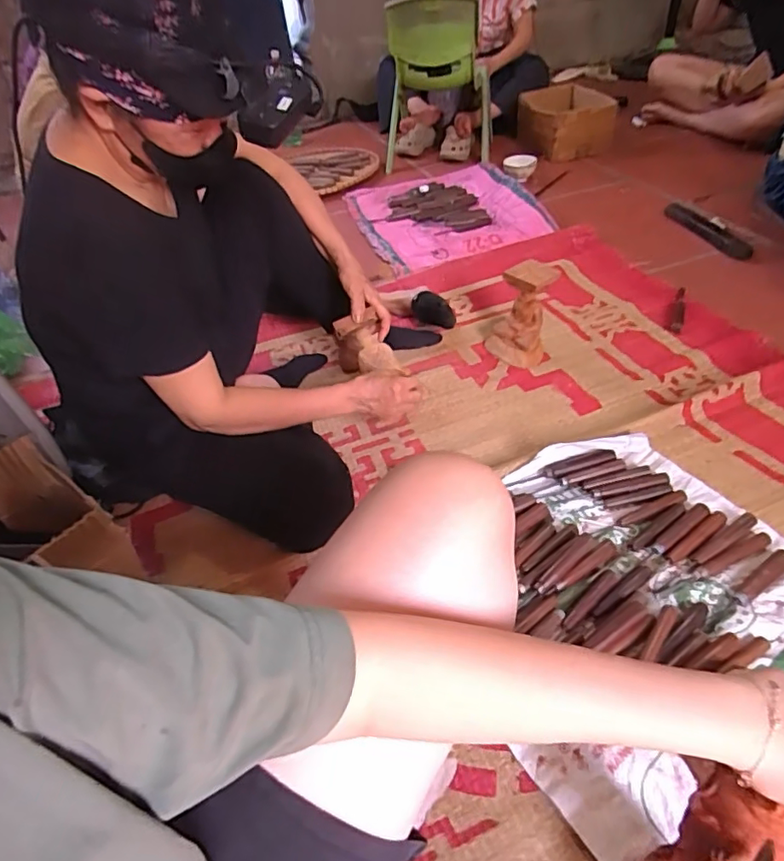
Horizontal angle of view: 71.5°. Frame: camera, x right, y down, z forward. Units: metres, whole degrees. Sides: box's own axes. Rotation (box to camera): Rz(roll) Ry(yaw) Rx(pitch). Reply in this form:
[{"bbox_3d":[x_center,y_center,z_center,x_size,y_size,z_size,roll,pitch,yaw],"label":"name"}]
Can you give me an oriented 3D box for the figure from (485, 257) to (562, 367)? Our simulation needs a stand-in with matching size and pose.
[{"bbox_3d":[0.252,-0.231,1.083,0.103,0.177,0.114,-13,43,-4],"label":"figure"}]

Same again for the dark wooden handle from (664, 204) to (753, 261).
[{"bbox_3d":[0.832,-0.530,1.439,0.062,0.032,0.291,-17,43,-8],"label":"dark wooden handle"}]

